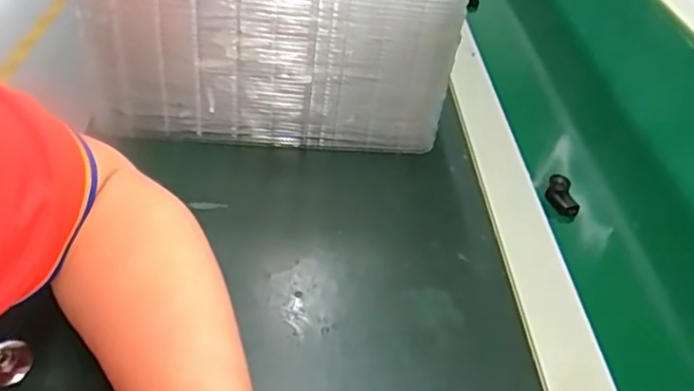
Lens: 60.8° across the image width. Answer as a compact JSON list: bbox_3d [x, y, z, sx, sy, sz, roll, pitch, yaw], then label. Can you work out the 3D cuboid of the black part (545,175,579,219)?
[{"bbox_3d":[0.163,0.001,0.447,0.014,0.020,0.030,-4,43,-16],"label":"black part"}]

